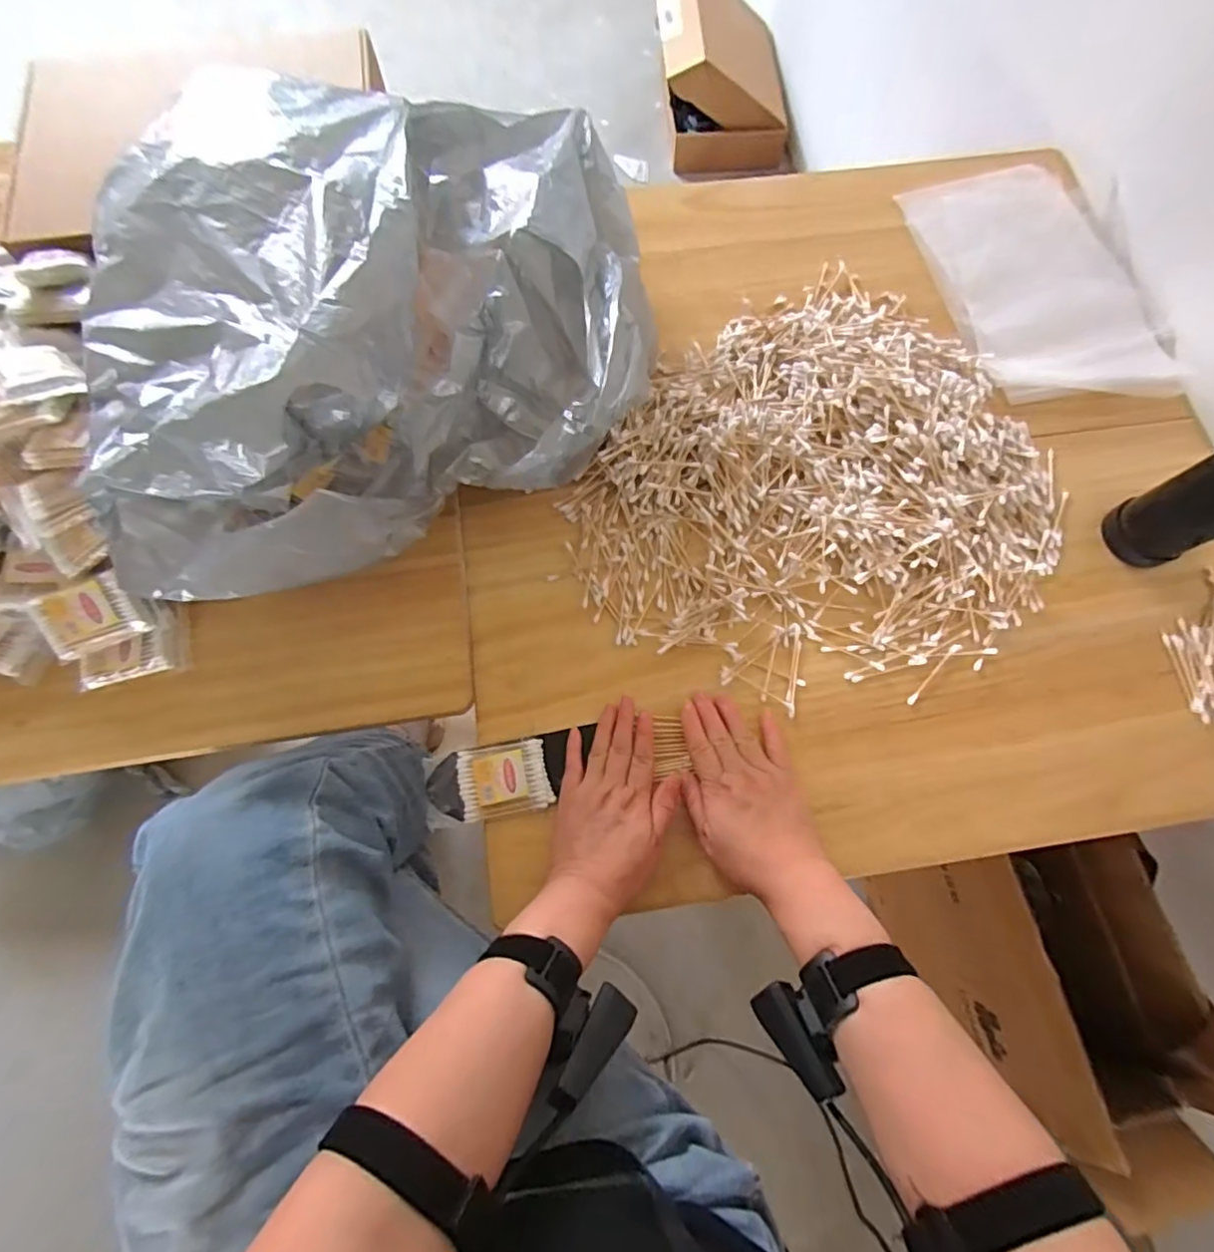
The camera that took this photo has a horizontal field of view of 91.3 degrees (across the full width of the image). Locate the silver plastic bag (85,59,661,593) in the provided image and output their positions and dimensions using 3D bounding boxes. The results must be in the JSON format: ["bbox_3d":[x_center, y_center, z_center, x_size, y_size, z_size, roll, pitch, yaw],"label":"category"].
[{"bbox_3d":[-0.194,-0.272,0.510,0.446,0.181,0.414,-16,74,-6],"label":"silver plastic bag"}]

